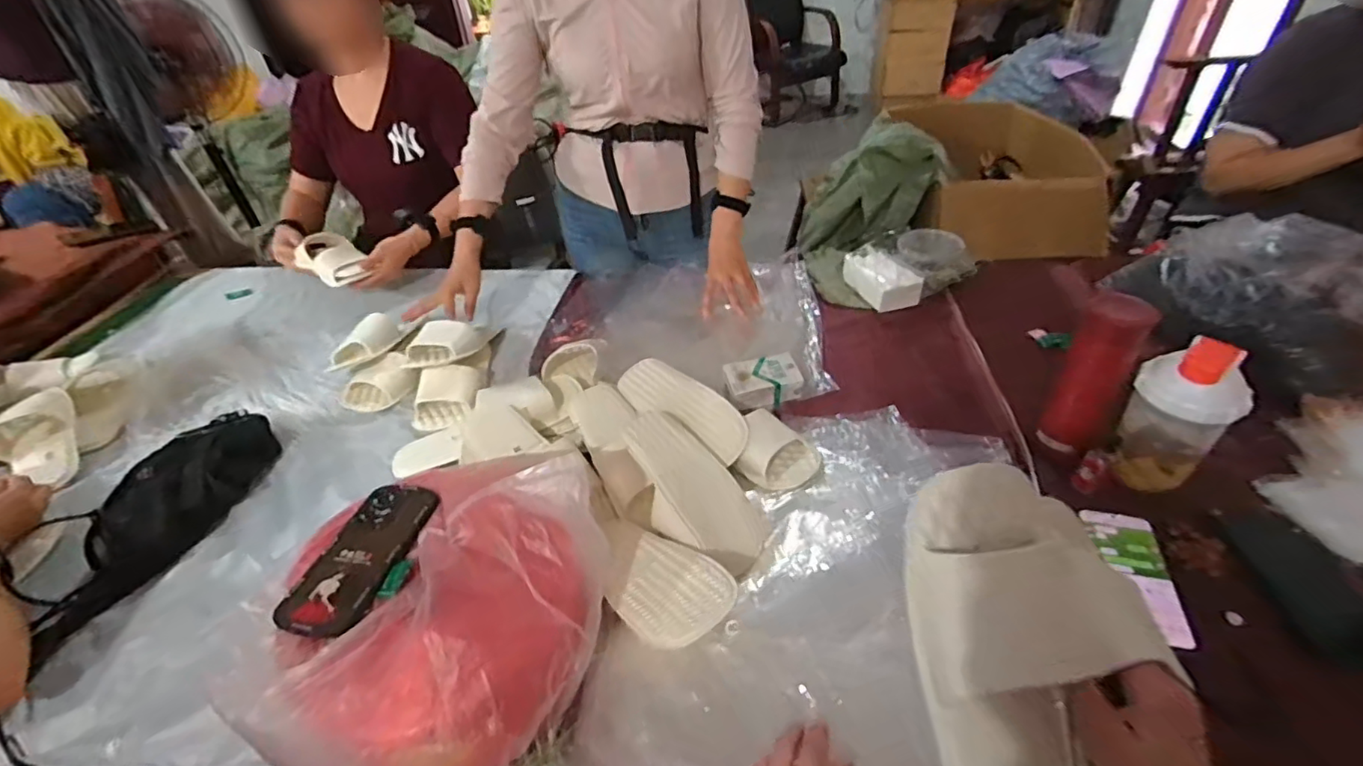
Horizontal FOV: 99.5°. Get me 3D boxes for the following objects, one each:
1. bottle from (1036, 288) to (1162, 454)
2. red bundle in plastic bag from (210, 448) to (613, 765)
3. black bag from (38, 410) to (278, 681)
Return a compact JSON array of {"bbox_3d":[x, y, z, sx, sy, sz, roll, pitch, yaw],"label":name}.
[{"bbox_3d":[0.495,-0.006,0.697,0.067,0.197,0.060,21,46,28],"label":"bottle"},{"bbox_3d":[-0.221,0.201,0.536,0.301,0.121,0.293,-3,39,2],"label":"red bundle in plastic bag"},{"bbox_3d":[-0.660,0.157,0.743,0.122,0.060,0.340,0,40,6],"label":"black bag"}]

